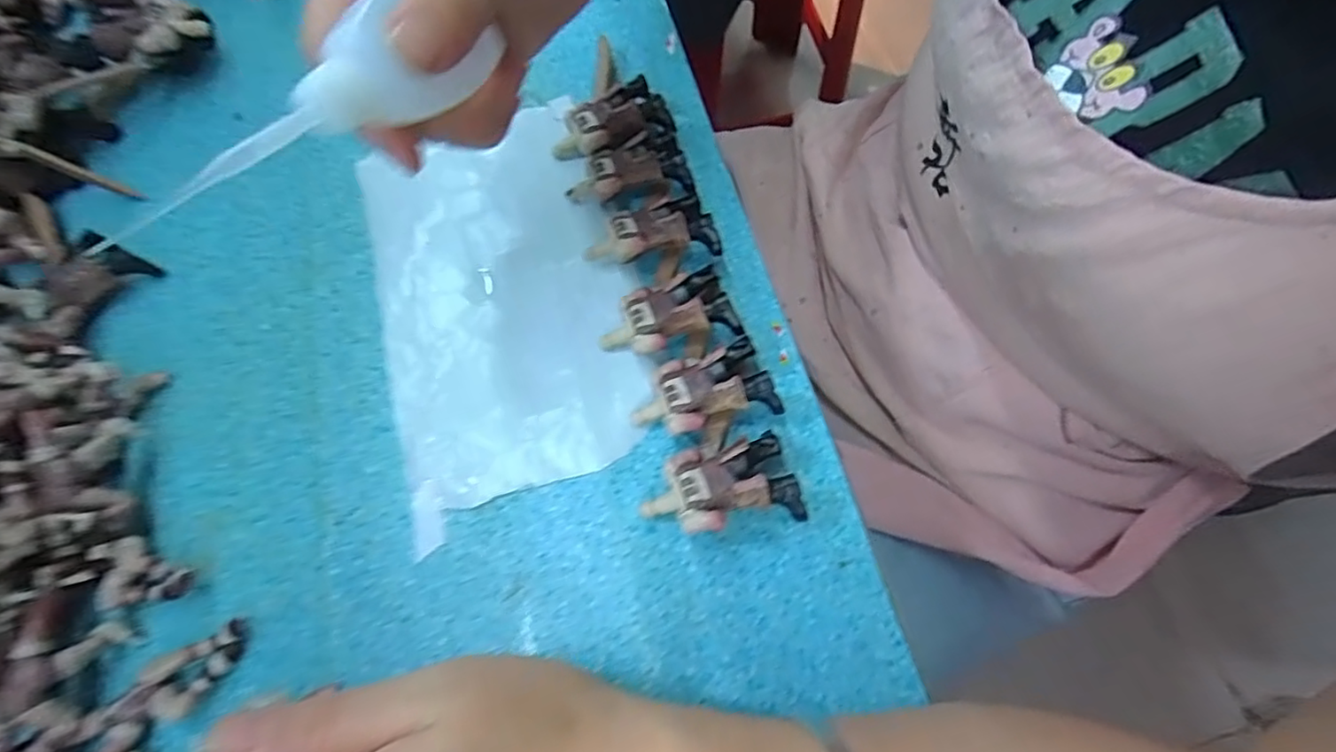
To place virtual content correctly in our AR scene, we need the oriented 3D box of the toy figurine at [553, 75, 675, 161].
[{"bbox_3d":[-0.031,-0.127,0.306,0.057,0.020,0.033,-24,70,-10],"label":"toy figurine"}]

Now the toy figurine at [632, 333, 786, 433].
[{"bbox_3d":[0.013,0.007,0.253,0.057,0.022,0.034,-12,69,-6],"label":"toy figurine"}]

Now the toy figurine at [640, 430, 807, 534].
[{"bbox_3d":[0.020,0.044,0.237,0.059,0.024,0.033,-11,68,-6],"label":"toy figurine"}]

